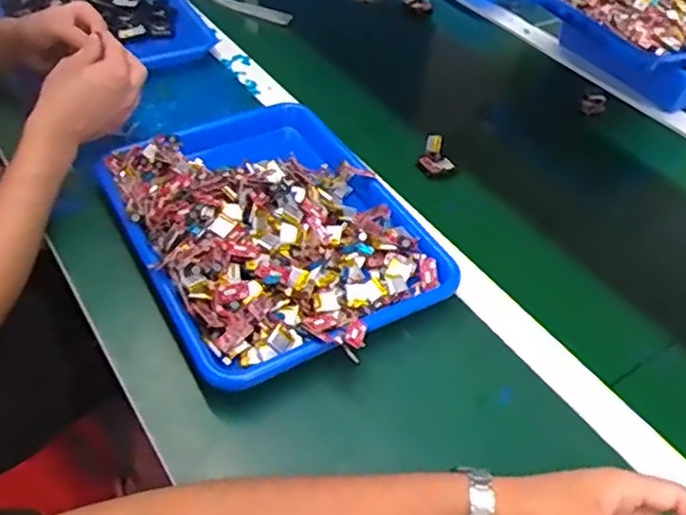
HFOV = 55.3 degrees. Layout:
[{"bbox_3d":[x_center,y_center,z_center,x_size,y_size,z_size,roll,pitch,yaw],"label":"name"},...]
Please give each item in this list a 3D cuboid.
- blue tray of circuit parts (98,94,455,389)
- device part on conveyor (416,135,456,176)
[{"bbox_3d":[-0.071,-0.041,0.640,0.260,0.063,0.337,-21,50,-23],"label":"blue tray of circuit parts"},{"bbox_3d":[0.110,-0.117,0.754,0.039,0.027,0.040,16,46,11],"label":"device part on conveyor"}]

